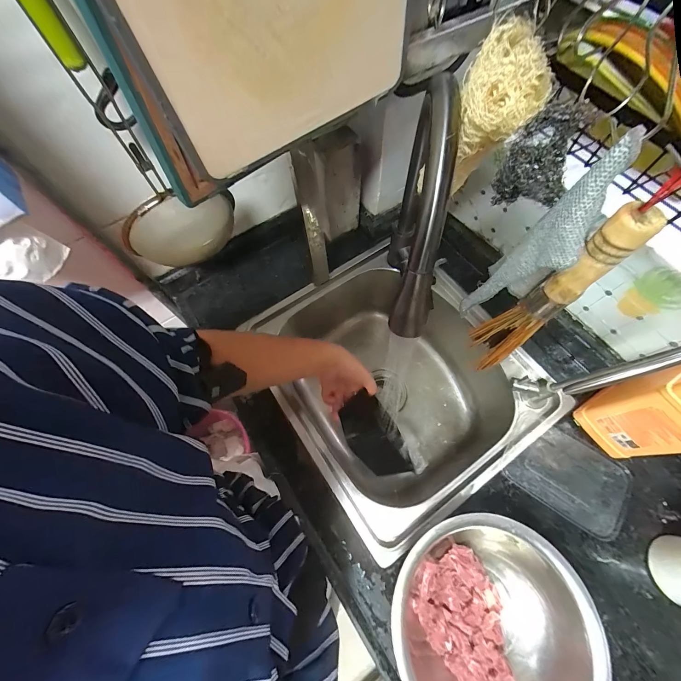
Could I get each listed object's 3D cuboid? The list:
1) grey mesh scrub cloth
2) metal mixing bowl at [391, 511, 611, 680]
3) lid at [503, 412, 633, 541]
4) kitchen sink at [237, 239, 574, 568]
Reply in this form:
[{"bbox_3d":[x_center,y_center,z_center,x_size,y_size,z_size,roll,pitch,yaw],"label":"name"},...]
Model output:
[{"bbox_3d":[0.178,-0.079,0.284,0.052,0.193,0.044,36,73,16],"label":"grey mesh scrub cloth"},{"bbox_3d":[0.177,0.340,0.377,0.214,0.075,0.224,-1,67,2],"label":"metal mixing bowl"},{"bbox_3d":[0.343,0.201,0.467,0.165,0.012,0.118,35,73,16],"label":"lid"},{"bbox_3d":[0.094,0.084,0.631,0.393,0.227,0.451,-33,70,-11],"label":"kitchen sink"}]

